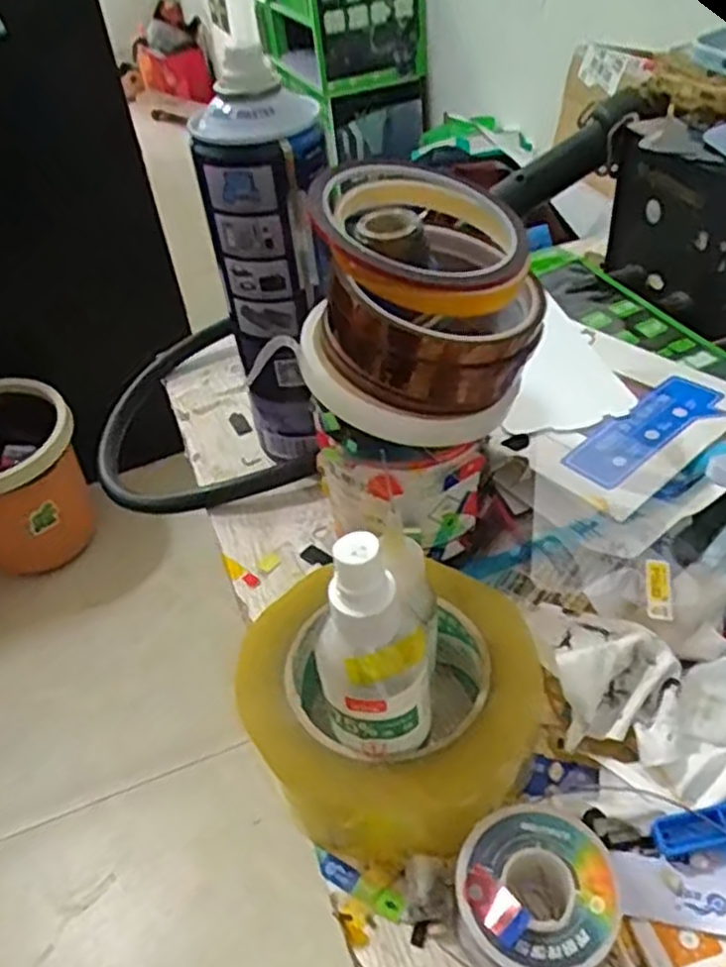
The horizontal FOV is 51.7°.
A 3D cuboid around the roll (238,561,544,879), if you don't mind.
[{"bbox_3d":[0.011,0.094,0.313,0.123,0.052,0.107,-2,43,6],"label":"roll"}]

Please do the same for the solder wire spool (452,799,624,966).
[{"bbox_3d":[0.061,0.147,0.264,0.052,0.037,0.053,-4,43,3],"label":"solder wire spool"}]

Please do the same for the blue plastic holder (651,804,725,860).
[{"bbox_3d":[0.135,0.128,0.281,0.051,0.008,0.014,-11,43,-4],"label":"blue plastic holder"}]

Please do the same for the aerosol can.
[{"bbox_3d":[-0.046,-0.113,0.408,0.063,0.200,0.057,-6,43,1],"label":"aerosol can"}]

